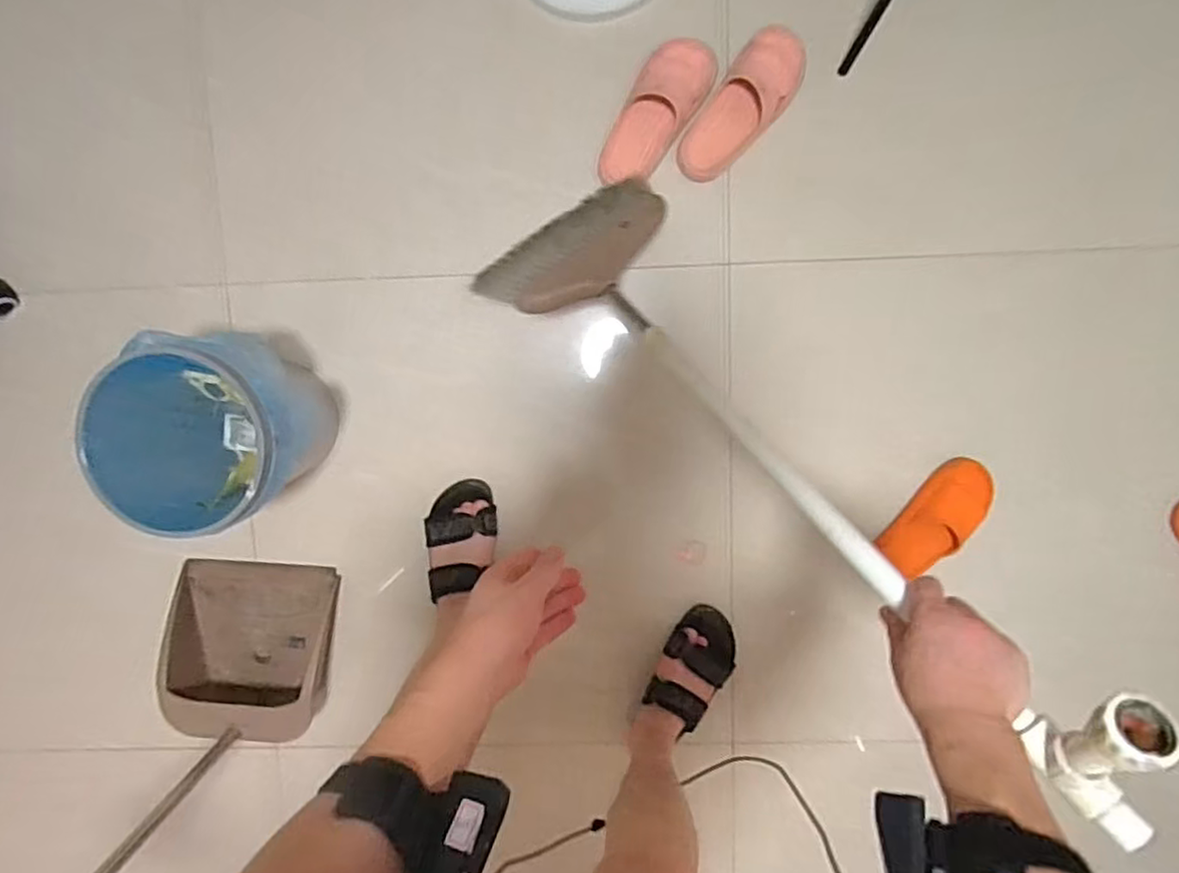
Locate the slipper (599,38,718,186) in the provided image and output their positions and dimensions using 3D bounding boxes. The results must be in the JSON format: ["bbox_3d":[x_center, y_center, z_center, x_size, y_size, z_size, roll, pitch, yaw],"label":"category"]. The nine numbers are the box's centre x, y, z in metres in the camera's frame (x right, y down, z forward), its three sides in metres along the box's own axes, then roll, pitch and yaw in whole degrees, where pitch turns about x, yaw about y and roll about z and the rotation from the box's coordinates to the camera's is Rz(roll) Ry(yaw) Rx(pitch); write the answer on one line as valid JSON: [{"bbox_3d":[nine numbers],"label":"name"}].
[{"bbox_3d":[0.094,-0.471,0.972,0.100,0.062,0.234,34,97,-3],"label":"slipper"}]

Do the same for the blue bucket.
[{"bbox_3d":[-0.517,-0.012,0.975,0.253,0.297,0.253,0,98,1],"label":"blue bucket"}]

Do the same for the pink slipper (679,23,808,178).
[{"bbox_3d":[0.229,-0.482,0.972,0.103,0.066,0.238,33,97,-3],"label":"pink slipper"}]

